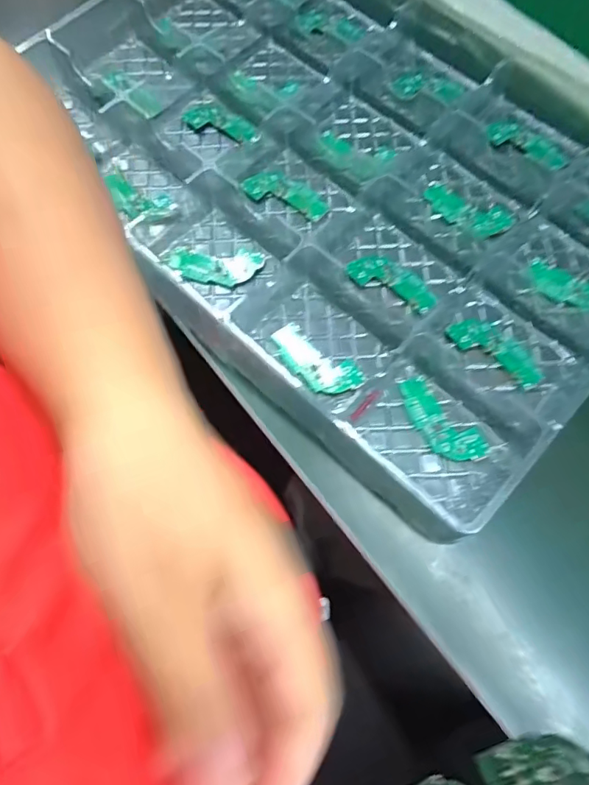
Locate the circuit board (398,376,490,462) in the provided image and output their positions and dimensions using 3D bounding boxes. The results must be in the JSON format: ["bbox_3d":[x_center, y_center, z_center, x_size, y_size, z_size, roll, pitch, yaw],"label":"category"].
[{"bbox_3d":[0.087,0.018,0.302,0.026,0.004,0.063,-39,75,-11],"label":"circuit board"}]

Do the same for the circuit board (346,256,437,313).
[{"bbox_3d":[0.067,-0.076,0.336,0.061,0.004,0.027,26,74,9],"label":"circuit board"}]

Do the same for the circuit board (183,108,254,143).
[{"bbox_3d":[-0.057,-0.208,0.384,0.059,0.004,0.024,22,73,8],"label":"circuit board"}]

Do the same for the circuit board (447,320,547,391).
[{"bbox_3d":[0.130,-0.028,0.318,0.063,0.004,0.026,34,75,12],"label":"circuit board"}]

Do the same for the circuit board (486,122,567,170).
[{"bbox_3d":[0.173,-0.185,0.369,0.059,0.005,0.027,33,75,11],"label":"circuit board"}]

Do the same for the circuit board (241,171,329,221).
[{"bbox_3d":[-0.005,-0.144,0.359,0.060,0.006,0.031,31,75,11],"label":"circuit board"}]

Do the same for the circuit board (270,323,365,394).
[{"bbox_3d":[0.013,-0.021,0.318,0.062,0.004,0.027,39,76,13],"label":"circuit board"}]

